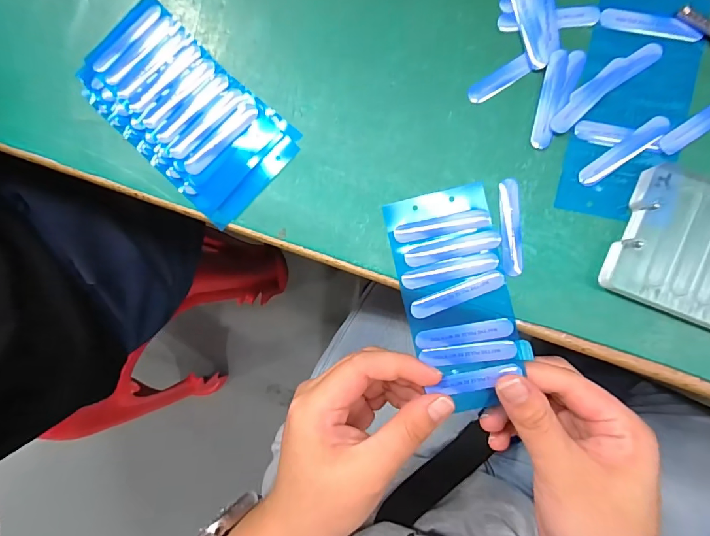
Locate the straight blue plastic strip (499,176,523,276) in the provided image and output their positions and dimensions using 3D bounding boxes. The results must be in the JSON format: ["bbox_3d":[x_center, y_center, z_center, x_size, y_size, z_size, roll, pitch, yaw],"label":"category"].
[{"bbox_3d":[0.083,-0.022,0.221,0.010,0.005,0.051,-3,89,6],"label":"straight blue plastic strip"}]

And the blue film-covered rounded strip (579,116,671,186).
[{"bbox_3d":[0.139,-0.060,0.212,0.051,0.004,0.010,-37,86,4],"label":"blue film-covered rounded strip"}]

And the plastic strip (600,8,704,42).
[{"bbox_3d":[0.153,-0.126,0.212,0.049,0.004,0.011,16,91,6],"label":"plastic strip"}]

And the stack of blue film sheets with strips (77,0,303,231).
[{"bbox_3d":[-0.097,-0.088,0.233,0.124,0.012,0.068,43,93,5],"label":"stack of blue film sheets with strips"}]

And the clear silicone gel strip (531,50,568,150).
[{"bbox_3d":[0.102,-0.088,0.215,0.010,0.004,0.050,11,90,6],"label":"clear silicone gel strip"}]

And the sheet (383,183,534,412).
[{"bbox_3d":[0.056,0.016,0.221,0.054,0.005,0.114,-14,90,5],"label":"sheet"}]

